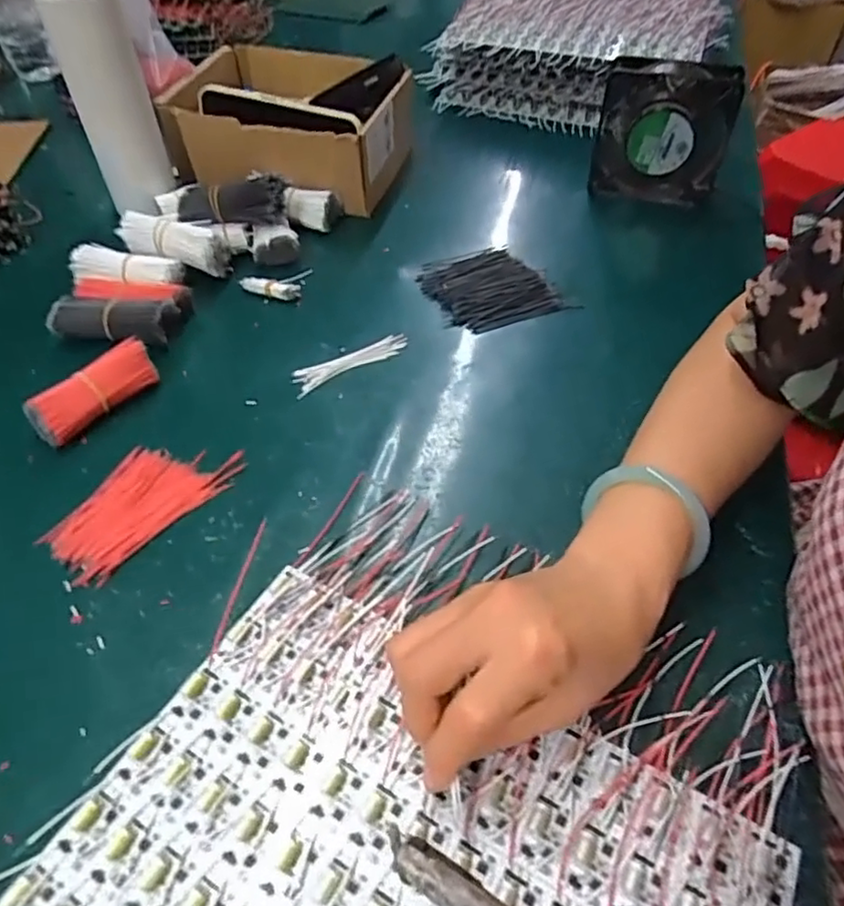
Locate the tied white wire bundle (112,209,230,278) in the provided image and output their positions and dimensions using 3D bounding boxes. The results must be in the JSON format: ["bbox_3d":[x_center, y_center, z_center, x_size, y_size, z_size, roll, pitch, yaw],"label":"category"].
[{"bbox_3d":[-0.216,-0.187,0.559,0.091,0.035,0.029,15,49,-6],"label":"tied white wire bundle"}]

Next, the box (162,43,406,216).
[{"bbox_3d":[-0.133,-0.337,0.674,0.218,0.112,0.168,12,50,11],"label":"box"}]

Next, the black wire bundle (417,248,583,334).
[{"bbox_3d":[0.058,-0.144,0.555,0.102,0.019,0.096,-16,51,-13],"label":"black wire bundle"}]

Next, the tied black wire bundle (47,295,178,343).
[{"bbox_3d":[-0.247,-0.107,0.513,0.093,0.035,0.035,-2,49,-2],"label":"tied black wire bundle"}]

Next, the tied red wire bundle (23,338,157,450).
[{"bbox_3d":[-0.235,-0.043,0.458,0.027,0.037,0.092,29,55,23],"label":"tied red wire bundle"}]

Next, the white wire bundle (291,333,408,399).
[{"bbox_3d":[-0.056,-0.074,0.506,0.100,0.005,0.022,-27,54,-21],"label":"white wire bundle"}]

